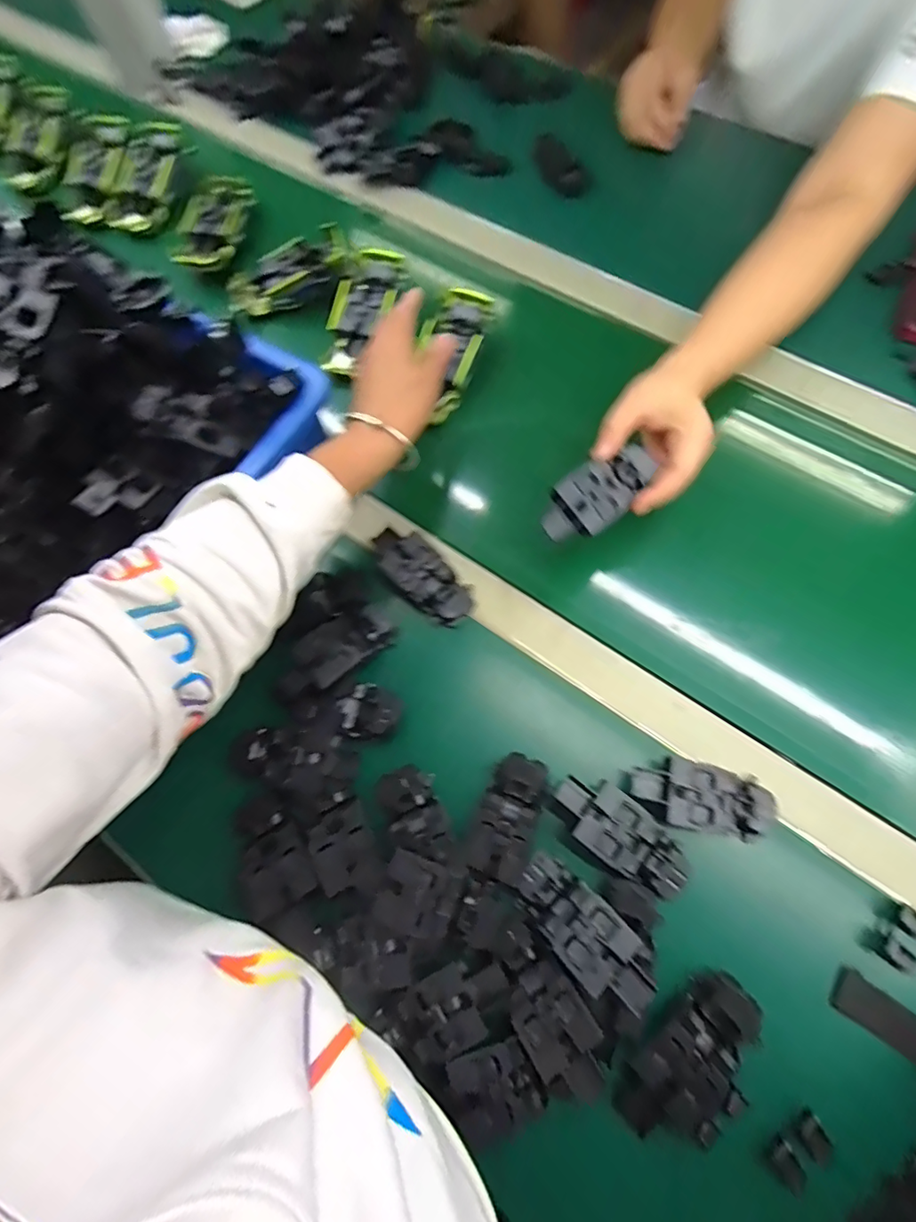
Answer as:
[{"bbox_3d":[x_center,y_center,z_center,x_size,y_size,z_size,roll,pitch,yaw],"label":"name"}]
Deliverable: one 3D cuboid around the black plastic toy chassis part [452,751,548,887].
[{"bbox_3d":[0.035,0.144,0.359,0.043,0.022,0.085,23,71,10],"label":"black plastic toy chassis part"}]

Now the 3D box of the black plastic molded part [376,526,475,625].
[{"bbox_3d":[-0.032,-0.031,0.425,0.097,0.015,0.045,41,75,16],"label":"black plastic molded part"}]

